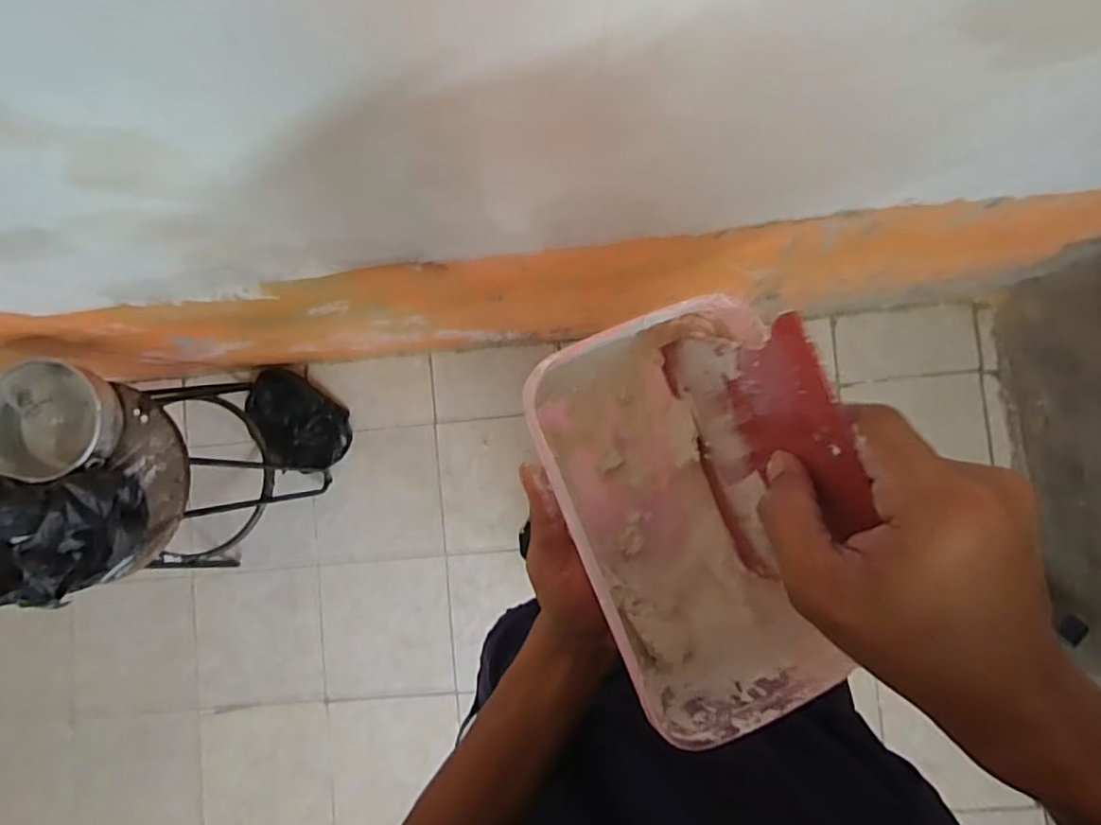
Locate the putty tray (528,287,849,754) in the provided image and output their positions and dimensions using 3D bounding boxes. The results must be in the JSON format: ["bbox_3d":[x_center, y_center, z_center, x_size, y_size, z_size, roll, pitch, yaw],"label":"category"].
[{"bbox_3d":[0.059,0.049,0.299,0.105,0.076,0.192,-16,88,4],"label":"putty tray"}]

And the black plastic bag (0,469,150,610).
[{"bbox_3d":[-0.770,0.189,0.925,0.222,0.145,0.190,-9,85,5],"label":"black plastic bag"}]

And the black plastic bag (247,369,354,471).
[{"bbox_3d":[-0.594,0.024,1.439,0.253,0.094,0.180,39,90,7],"label":"black plastic bag"}]

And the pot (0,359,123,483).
[{"bbox_3d":[-0.792,0.016,0.985,0.190,0.089,0.180,0,86,6],"label":"pot"}]

